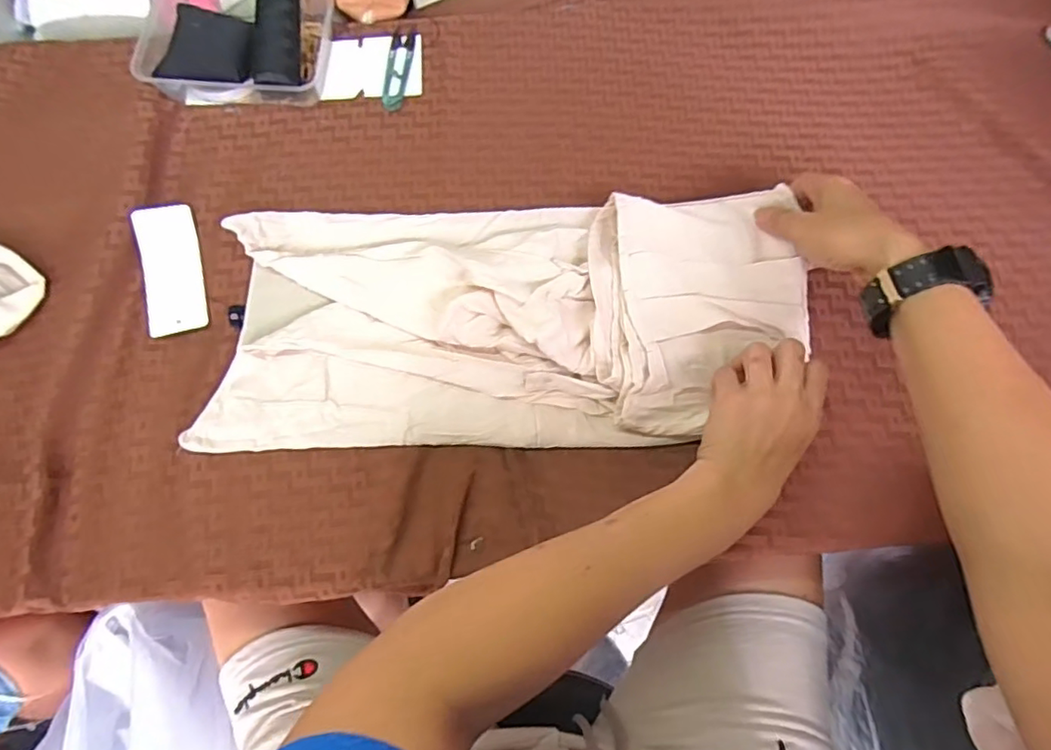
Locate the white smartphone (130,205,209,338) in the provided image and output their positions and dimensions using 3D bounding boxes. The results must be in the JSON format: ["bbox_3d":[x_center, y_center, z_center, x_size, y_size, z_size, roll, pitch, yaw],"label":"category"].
[{"bbox_3d":[-0.307,-0.092,0.491,0.047,0.009,0.122,-12,75,-19],"label":"white smartphone"}]

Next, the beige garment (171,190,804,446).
[{"bbox_3d":[-0.014,-0.049,0.463,0.471,0.050,0.221,-6,70,1],"label":"beige garment"}]

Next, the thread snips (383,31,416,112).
[{"bbox_3d":[-0.126,-0.305,0.563,0.023,0.005,0.092,4,70,2],"label":"thread snips"}]

